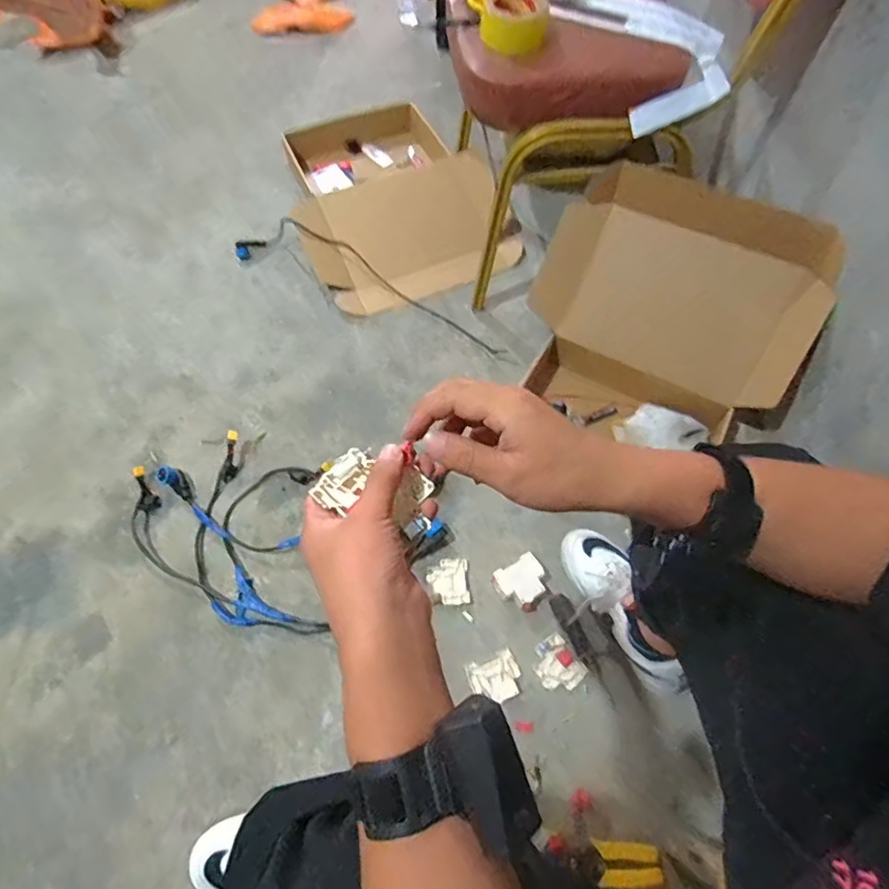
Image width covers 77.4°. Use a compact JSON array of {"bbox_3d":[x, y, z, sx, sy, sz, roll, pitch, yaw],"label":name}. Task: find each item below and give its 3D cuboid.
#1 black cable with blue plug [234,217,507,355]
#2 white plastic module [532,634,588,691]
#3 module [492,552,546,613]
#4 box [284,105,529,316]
[{"bbox_3d":[-0.160,-0.377,1.242,0.687,0.072,0.138,23,62,10],"label":"black cable with blue plug"},{"bbox_3d":[0.176,0.345,0.867,0.067,0.009,0.076,-33,67,-19],"label":"white plastic module"},{"bbox_3d":[0.131,0.228,0.909,0.081,0.042,0.079,-29,66,-17],"label":"module"},{"bbox_3d":[-0.179,-0.604,1.352,0.573,0.119,0.626,-21,64,-14],"label":"box"}]

